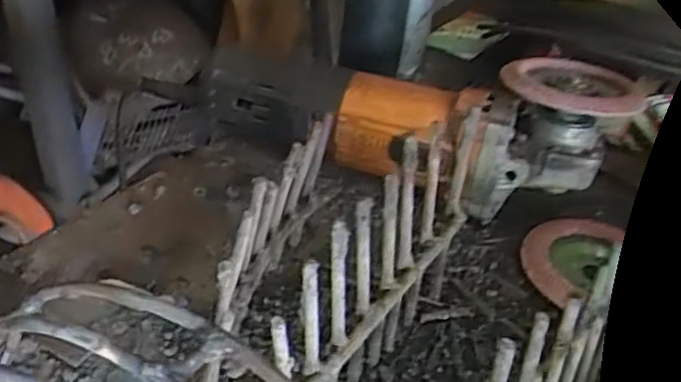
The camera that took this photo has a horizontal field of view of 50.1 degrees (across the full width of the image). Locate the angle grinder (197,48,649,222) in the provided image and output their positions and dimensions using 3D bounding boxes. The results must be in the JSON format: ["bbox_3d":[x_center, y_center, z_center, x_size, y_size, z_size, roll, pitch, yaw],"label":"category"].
[{"bbox_3d":[0.035,-0.053,0.479,0.279,0.077,0.092,8,38,6],"label":"angle grinder"}]

